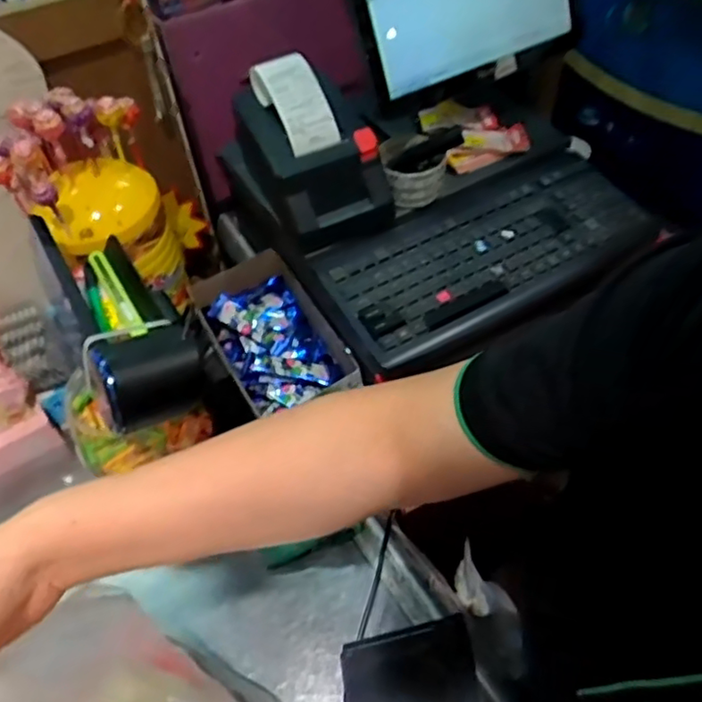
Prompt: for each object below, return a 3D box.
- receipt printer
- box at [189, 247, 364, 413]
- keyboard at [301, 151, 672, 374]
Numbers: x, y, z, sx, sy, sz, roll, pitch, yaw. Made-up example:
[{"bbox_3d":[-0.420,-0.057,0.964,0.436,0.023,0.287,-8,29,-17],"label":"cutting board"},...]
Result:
[{"bbox_3d":[-0.043,-0.233,0.715,0.129,0.136,0.186,-21,53,-12],"label":"receipt printer"},{"bbox_3d":[-0.095,-0.012,0.764,0.133,0.068,0.253,-22,54,-14],"label":"box"},{"bbox_3d":[0.163,-0.118,0.728,0.387,0.042,0.170,-26,55,-16],"label":"keyboard"}]

